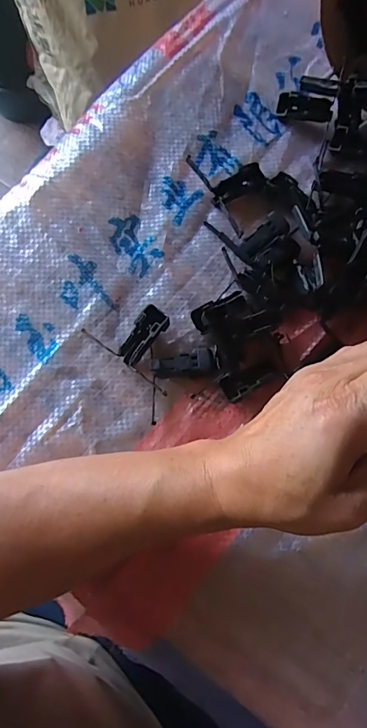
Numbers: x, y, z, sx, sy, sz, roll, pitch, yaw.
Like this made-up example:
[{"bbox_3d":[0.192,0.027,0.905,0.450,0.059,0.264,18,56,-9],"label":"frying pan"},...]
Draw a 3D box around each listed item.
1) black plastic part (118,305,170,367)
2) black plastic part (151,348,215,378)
[{"bbox_3d":[-0.031,-0.021,0.306,0.021,0.010,0.046,35,95,7],"label":"black plastic part"},{"bbox_3d":[0.000,0.000,0.311,0.046,0.016,0.018,-4,78,-2],"label":"black plastic part"}]

